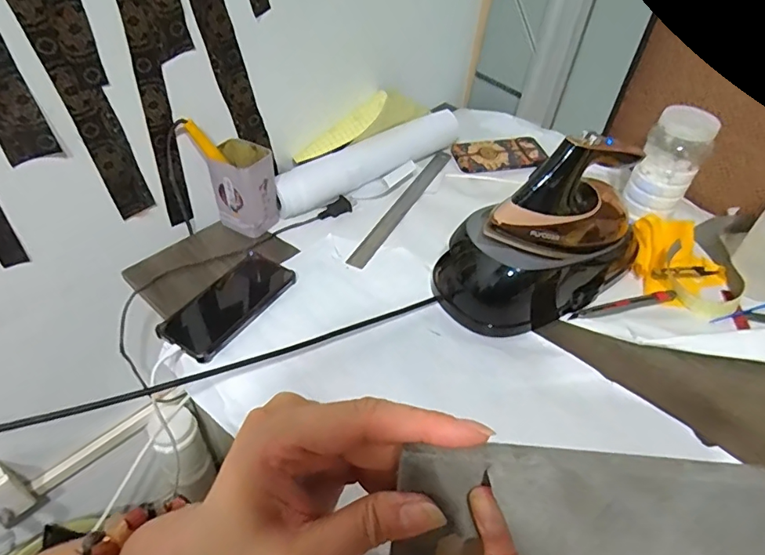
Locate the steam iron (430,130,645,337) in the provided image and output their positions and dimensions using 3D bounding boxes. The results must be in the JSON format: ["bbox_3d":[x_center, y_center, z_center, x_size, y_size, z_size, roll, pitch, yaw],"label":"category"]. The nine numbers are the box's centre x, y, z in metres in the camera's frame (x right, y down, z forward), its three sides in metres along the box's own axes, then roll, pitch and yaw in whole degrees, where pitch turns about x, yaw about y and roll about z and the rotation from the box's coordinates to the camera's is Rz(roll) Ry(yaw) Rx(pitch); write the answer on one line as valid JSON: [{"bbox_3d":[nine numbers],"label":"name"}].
[{"bbox_3d":[0.216,-0.066,0.617,0.286,0.182,0.135,-19,49,-20],"label":"steam iron"}]

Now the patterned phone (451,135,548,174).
[{"bbox_3d":[0.208,-0.218,0.897,0.167,0.013,0.086,-11,47,-14],"label":"patterned phone"}]

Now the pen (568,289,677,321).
[{"bbox_3d":[0.313,0.037,0.651,0.154,0.009,0.020,-11,47,-14],"label":"pen"}]

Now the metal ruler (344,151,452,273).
[{"bbox_3d":[0.036,-0.118,0.795,0.028,0.005,0.321,28,51,11],"label":"metal ruler"}]

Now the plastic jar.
[{"bbox_3d":[0.400,-0.159,0.709,0.078,0.139,0.087,30,51,24],"label":"plastic jar"}]

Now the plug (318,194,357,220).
[{"bbox_3d":[-0.065,-0.108,0.771,0.027,0.016,0.068,34,53,27],"label":"plug"}]

